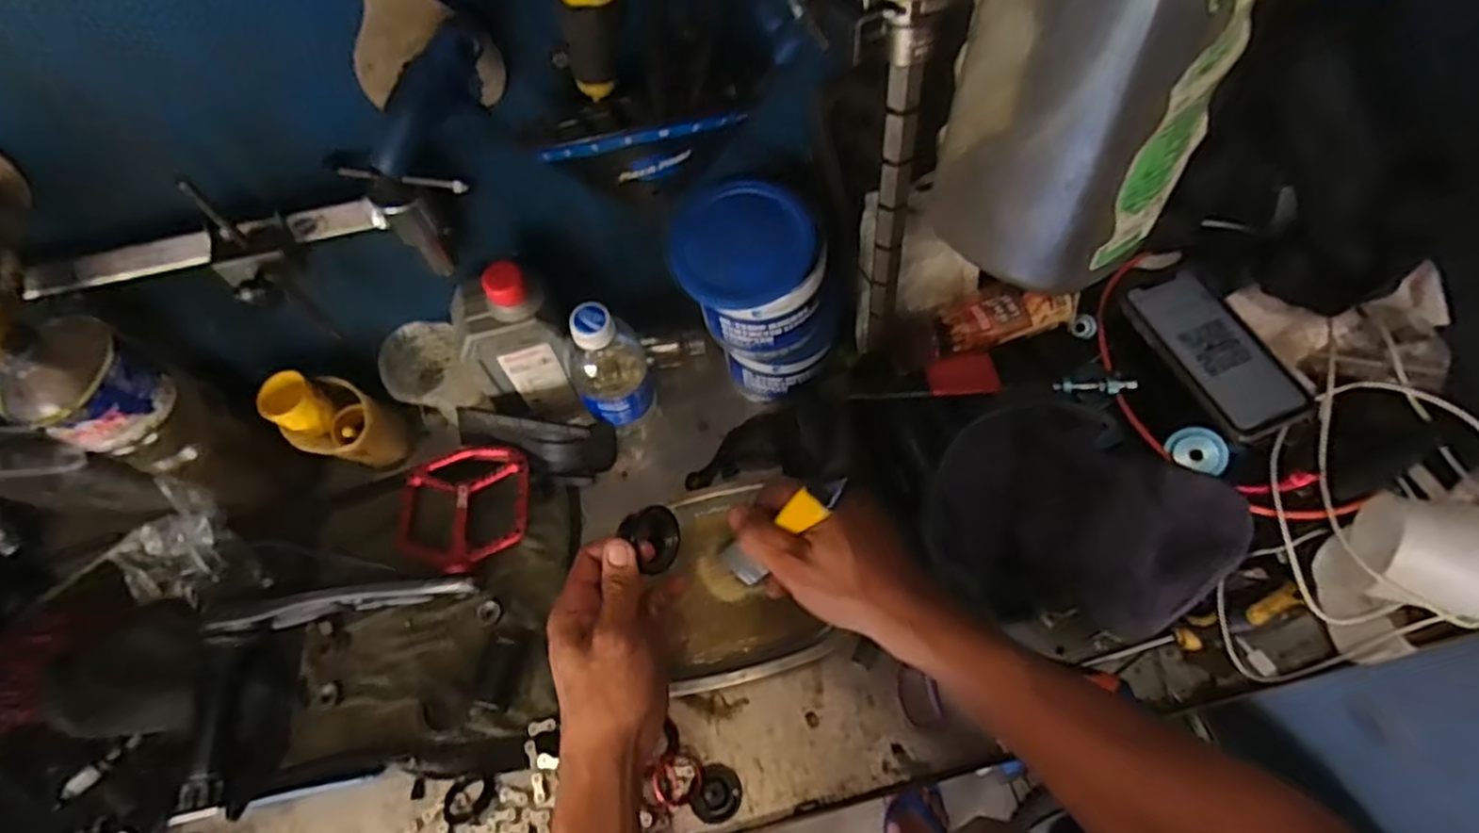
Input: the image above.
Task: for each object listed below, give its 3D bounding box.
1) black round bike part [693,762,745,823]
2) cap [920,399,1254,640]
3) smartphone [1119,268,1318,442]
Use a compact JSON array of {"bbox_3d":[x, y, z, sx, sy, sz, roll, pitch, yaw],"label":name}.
[{"bbox_3d":[-0.015,0.276,0.524,0.033,0.010,0.038,19,67,12],"label":"black round bike part"},{"bbox_3d":[0.253,0.065,0.519,0.219,0.068,0.163,5,65,5],"label":"cap"},{"bbox_3d":[0.374,-0.054,0.560,0.080,0.011,0.145,-26,66,-9],"label":"smartphone"}]

